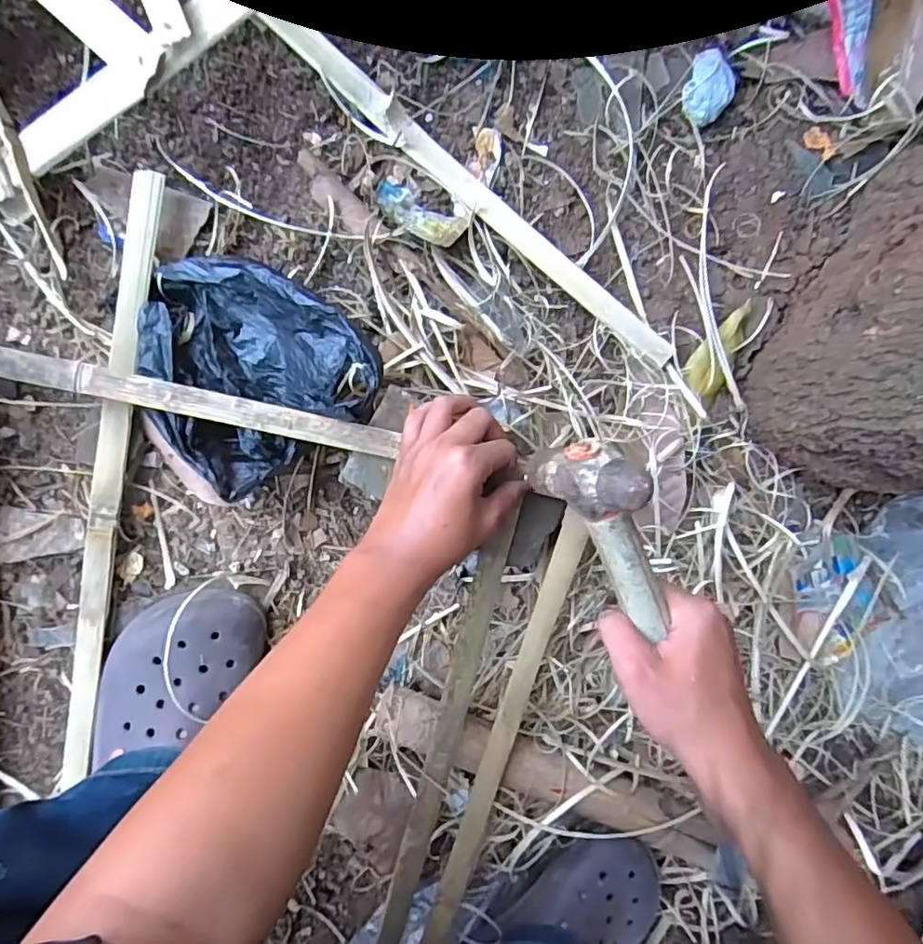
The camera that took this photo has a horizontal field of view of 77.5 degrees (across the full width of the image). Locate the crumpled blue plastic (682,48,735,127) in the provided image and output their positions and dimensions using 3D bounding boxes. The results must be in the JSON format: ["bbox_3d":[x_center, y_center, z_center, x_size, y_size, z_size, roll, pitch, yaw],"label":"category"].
[{"bbox_3d":[0.208,-0.323,0.487,0.044,0.024,0.040,-1,94,-7],"label":"crumpled blue plastic"}]

